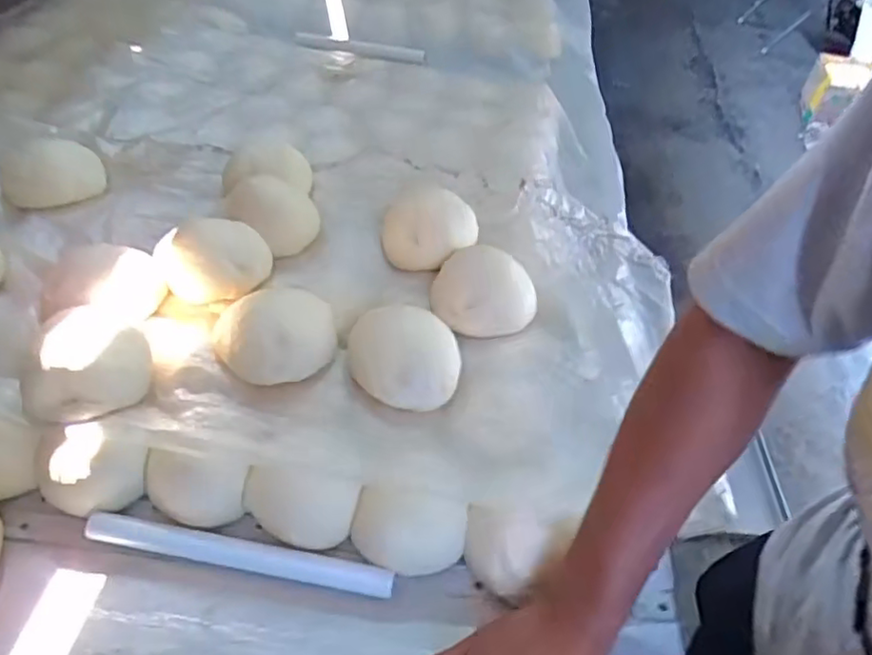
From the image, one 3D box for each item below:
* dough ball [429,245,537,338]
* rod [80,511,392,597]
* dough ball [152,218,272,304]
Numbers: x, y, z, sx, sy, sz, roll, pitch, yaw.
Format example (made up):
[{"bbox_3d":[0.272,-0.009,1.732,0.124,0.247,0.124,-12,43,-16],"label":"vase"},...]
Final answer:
[{"bbox_3d":[0.051,-0.040,0.656,0.105,0.034,0.116,6,46,0],"label":"dough ball"},{"bbox_3d":[-0.158,0.182,0.510,0.249,0.013,0.021,9,46,4],"label":"rod"},{"bbox_3d":[-0.225,-0.067,0.648,0.109,0.051,0.080,-19,51,-22],"label":"dough ball"}]

